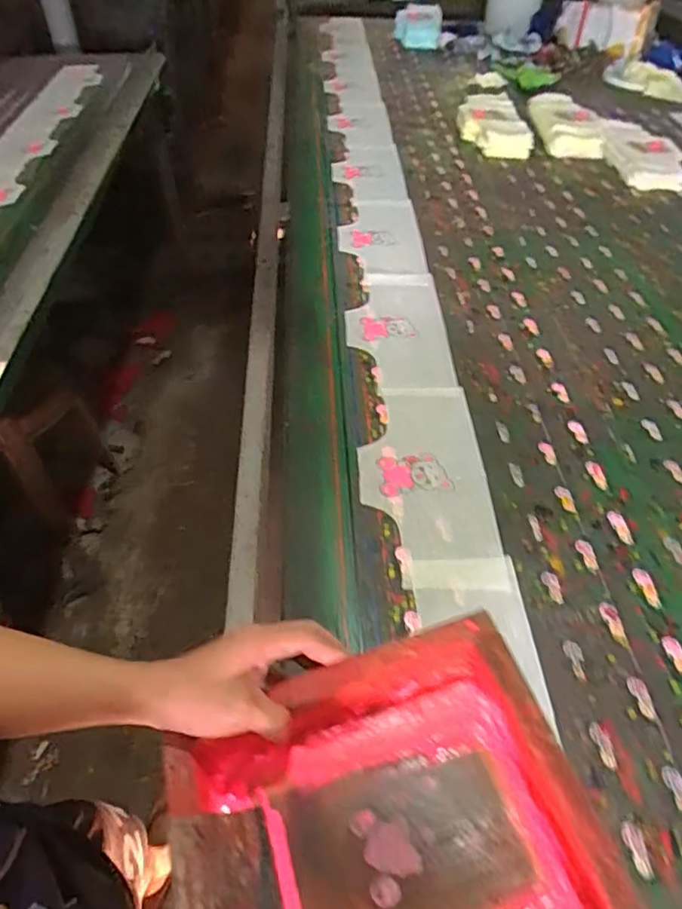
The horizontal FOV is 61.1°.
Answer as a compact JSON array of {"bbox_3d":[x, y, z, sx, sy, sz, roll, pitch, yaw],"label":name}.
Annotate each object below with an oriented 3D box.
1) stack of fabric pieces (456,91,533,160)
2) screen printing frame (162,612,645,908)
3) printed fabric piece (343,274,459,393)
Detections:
[{"bbox_3d":[0.371,-0.800,1.387,0.177,0.063,0.226,9,49,7],"label":"stack of fabric pieces"},{"bbox_3d":[0.031,0.257,0.377,0.253,0.071,0.234,-14,50,-13],"label":"screen printing frame"},{"bbox_3d":[0.086,-0.201,0.900,0.151,0.010,0.286,-1,48,-1],"label":"printed fabric piece"}]

